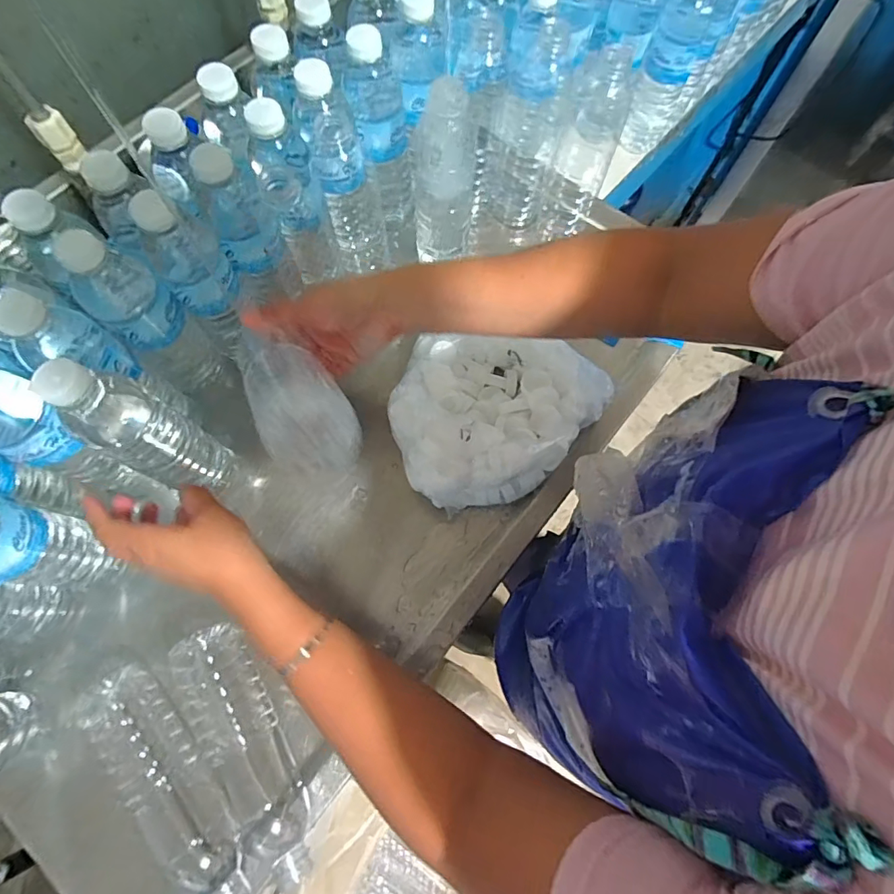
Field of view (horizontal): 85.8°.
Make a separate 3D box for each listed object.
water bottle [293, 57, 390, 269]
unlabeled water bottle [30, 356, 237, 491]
[{"bbox_3d":[-0.104,-0.270,0.507,0.059,0.205,0.071,-11,71,-4],"label":"water bottle"},{"bbox_3d":[-0.264,-0.021,0.414,0.071,0.219,0.057,39,75,12],"label":"unlabeled water bottle"}]

